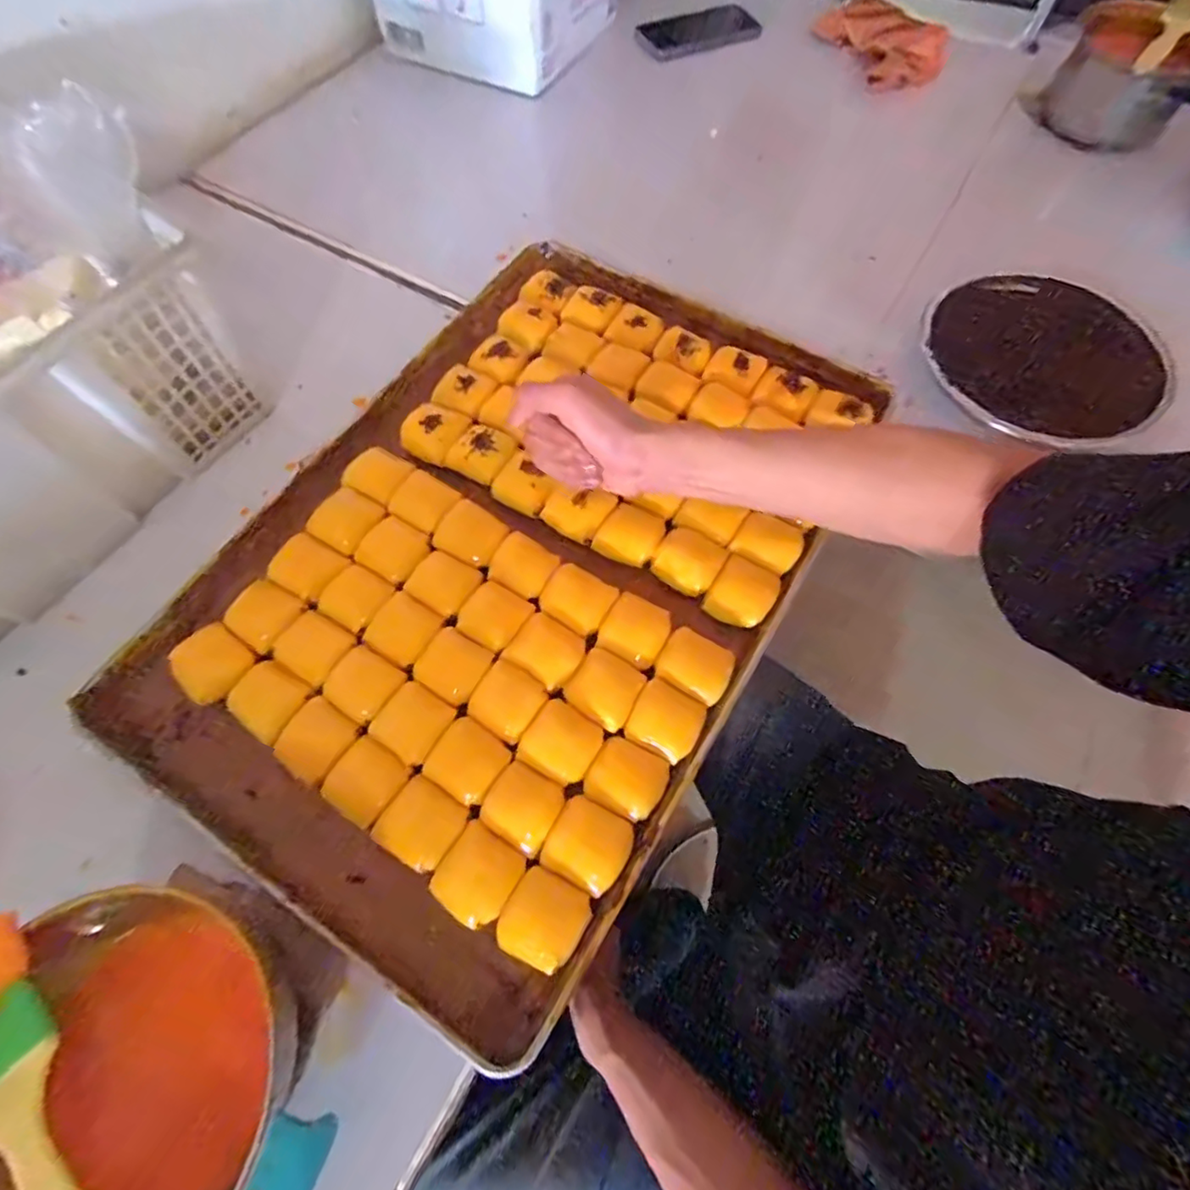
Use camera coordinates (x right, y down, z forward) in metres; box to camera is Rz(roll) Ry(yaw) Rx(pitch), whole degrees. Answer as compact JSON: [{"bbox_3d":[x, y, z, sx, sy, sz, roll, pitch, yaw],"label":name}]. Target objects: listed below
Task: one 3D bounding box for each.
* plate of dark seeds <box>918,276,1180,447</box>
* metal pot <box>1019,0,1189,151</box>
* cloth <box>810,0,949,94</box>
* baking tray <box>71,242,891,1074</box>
[{"bbox_3d":[0.407,-0.222,0.545,0.202,0.029,0.203,0,66,0],"label":"plate of dark seeds"},{"bbox_3d":[0.628,-0.614,0.709,0.165,0.107,0.152,0,66,0],"label":"metal pot"},{"bbox_3d":[0.388,-0.749,0.797,0.128,0.053,0.174,-28,67,-10],"label":"cloth"},{"bbox_3d":[-0.053,-0.044,0.482,0.395,0.041,0.583,29,70,15],"label":"baking tray"}]

